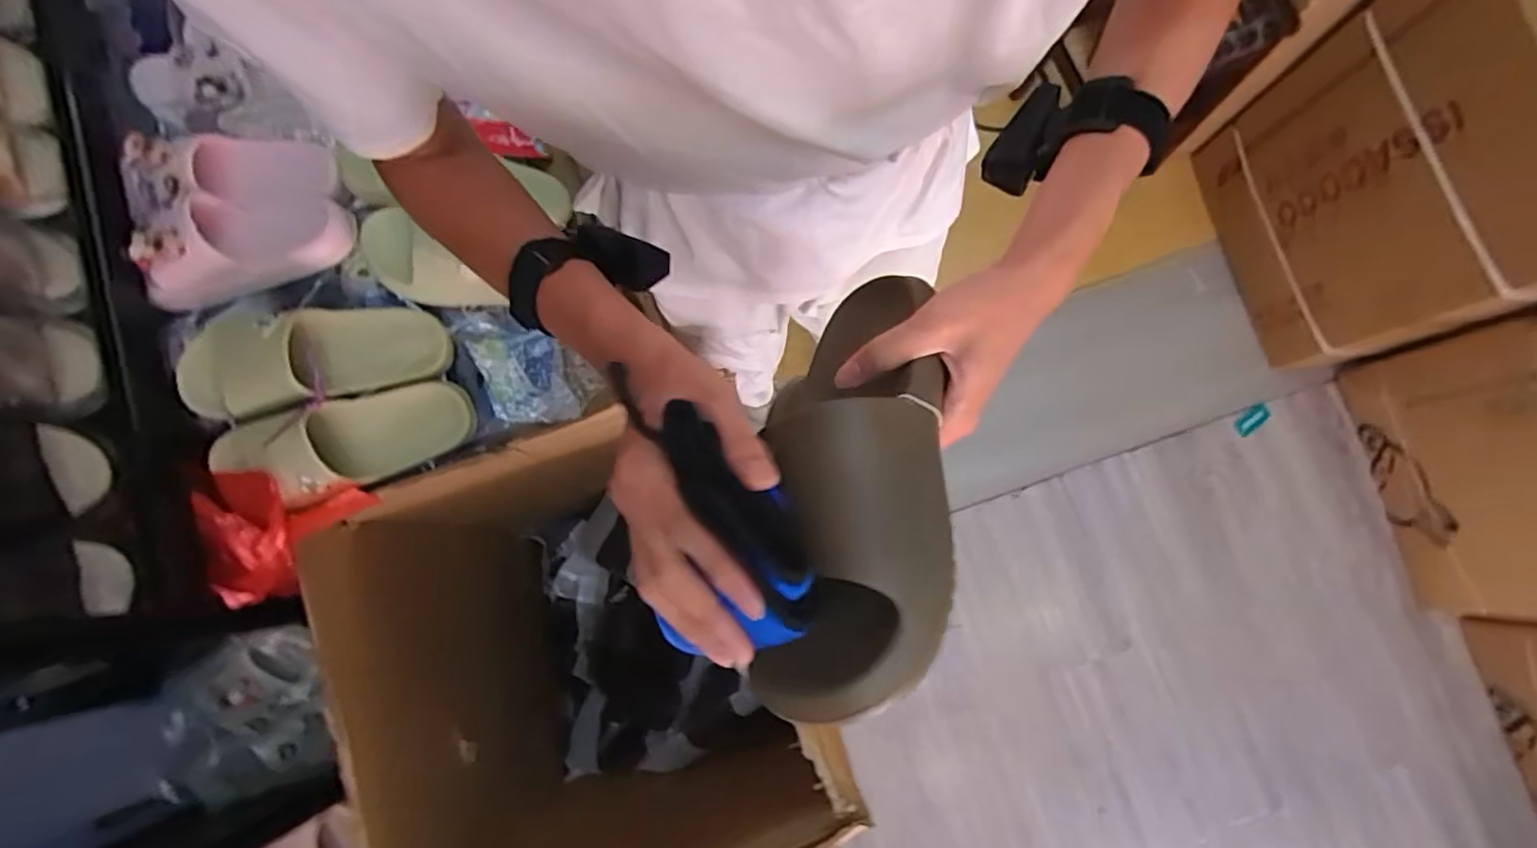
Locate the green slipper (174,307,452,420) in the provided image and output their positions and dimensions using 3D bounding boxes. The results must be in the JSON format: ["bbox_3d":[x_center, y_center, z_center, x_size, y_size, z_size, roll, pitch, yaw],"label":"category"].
[{"bbox_3d":[-0.462,-0.077,0.671,0.234,0.057,0.104,-12,79,-25],"label":"green slipper"}]

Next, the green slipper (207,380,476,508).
[{"bbox_3d":[-0.426,0.017,0.671,0.226,0.073,0.088,-18,79,-33],"label":"green slipper"}]

